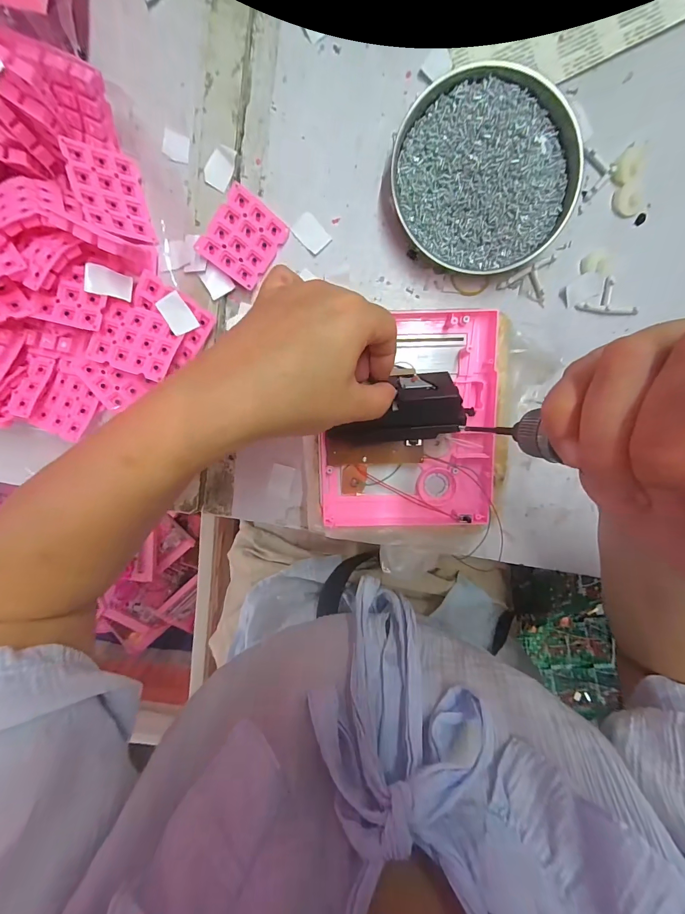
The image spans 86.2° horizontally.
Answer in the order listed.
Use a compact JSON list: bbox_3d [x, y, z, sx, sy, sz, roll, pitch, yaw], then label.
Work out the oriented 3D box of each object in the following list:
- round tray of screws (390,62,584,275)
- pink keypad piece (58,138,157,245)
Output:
[{"bbox_3d":[0.106,-0.212,0.279,0.133,0.030,0.128,0,100,1],"label":"round tray of screws"},{"bbox_3d":[-0.169,-0.194,0.270,0.004,0.049,0.060,-3,103,40],"label":"pink keypad piece"}]

